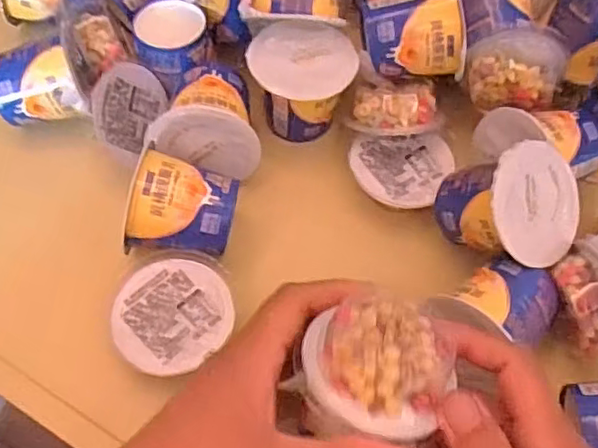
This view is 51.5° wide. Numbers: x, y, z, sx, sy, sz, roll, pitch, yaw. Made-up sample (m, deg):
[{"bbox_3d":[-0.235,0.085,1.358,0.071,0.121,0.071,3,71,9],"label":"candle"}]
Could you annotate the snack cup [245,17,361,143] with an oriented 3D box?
[{"bbox_3d":[0.003,-0.092,0.419,0.067,0.066,0.053,-10,61,-7],"label":"snack cup"}]

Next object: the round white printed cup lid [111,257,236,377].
[{"bbox_3d":[-0.073,0.055,0.359,0.065,0.025,0.068,1,60,-1],"label":"round white printed cup lid"}]

